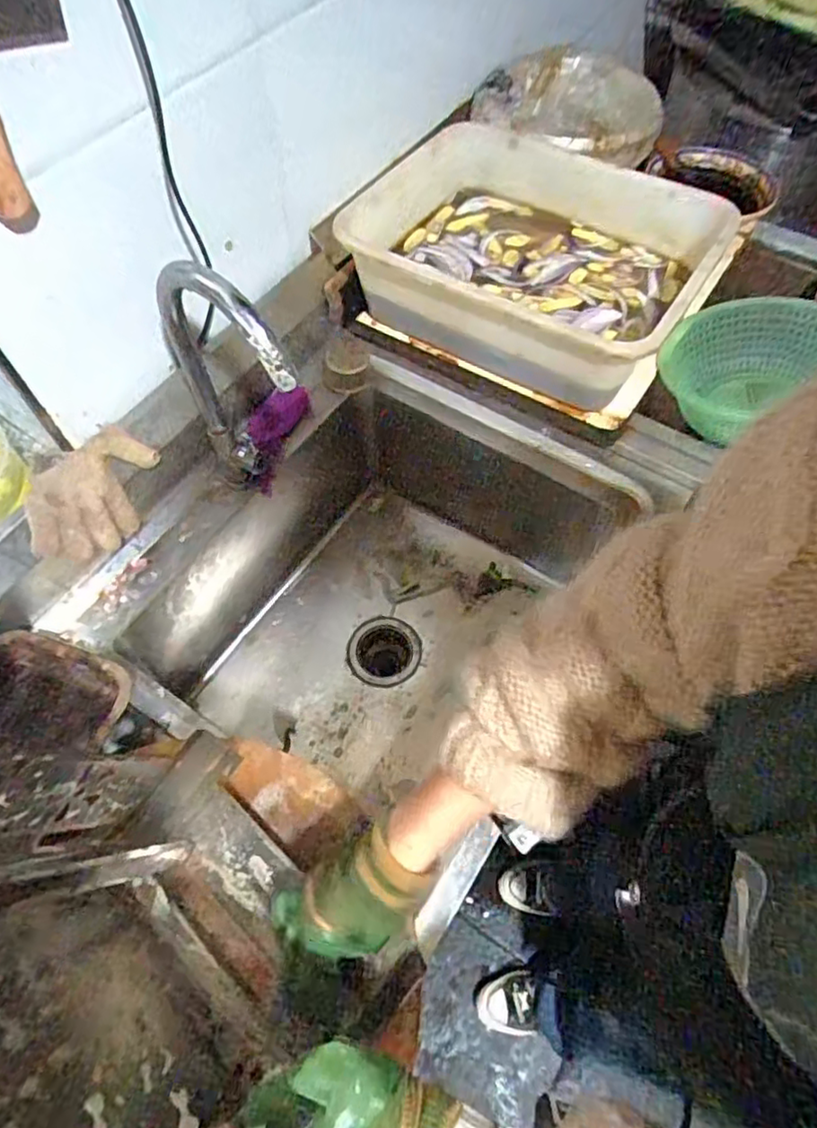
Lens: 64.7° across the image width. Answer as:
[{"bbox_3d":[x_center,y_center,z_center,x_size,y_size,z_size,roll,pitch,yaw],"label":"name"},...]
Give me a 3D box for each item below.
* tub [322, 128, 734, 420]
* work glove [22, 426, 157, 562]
[{"bbox_3d":[0.161,-0.413,0.882,0.445,0.126,0.364,30,65,16],"label":"tub"},{"bbox_3d":[-0.355,-0.071,0.728,0.058,0.096,0.162,29,64,16],"label":"work glove"}]

